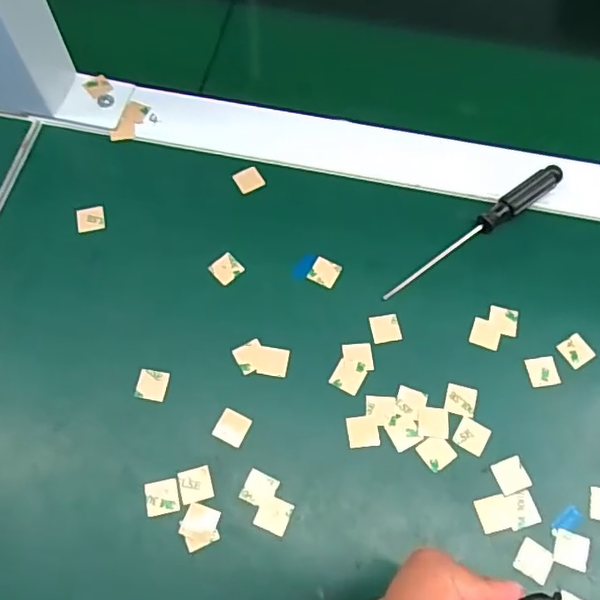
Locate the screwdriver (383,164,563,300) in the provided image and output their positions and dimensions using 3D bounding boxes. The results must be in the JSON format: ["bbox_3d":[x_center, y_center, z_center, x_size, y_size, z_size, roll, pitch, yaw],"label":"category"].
[{"bbox_3d":[0.101,-0.040,0.337,0.130,0.012,0.014,-33,70,-15],"label":"screwdriver"}]

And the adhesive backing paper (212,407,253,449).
[{"bbox_3d":[-0.034,0.064,0.296,0.016,0.004,0.015,26,67,10],"label":"adhesive backing paper"}]

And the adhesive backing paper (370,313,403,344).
[{"bbox_3d":[0.047,0.015,0.319,0.016,0.004,0.015,-9,66,-5],"label":"adhesive backing paper"}]

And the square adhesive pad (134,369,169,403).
[{"bbox_3d":[-0.077,0.044,0.306,0.016,0.004,0.016,10,64,-1],"label":"square adhesive pad"}]

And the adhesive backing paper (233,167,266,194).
[{"bbox_3d":[-0.031,-0.073,0.357,0.016,0.004,0.015,-30,77,-17],"label":"adhesive backing paper"}]

